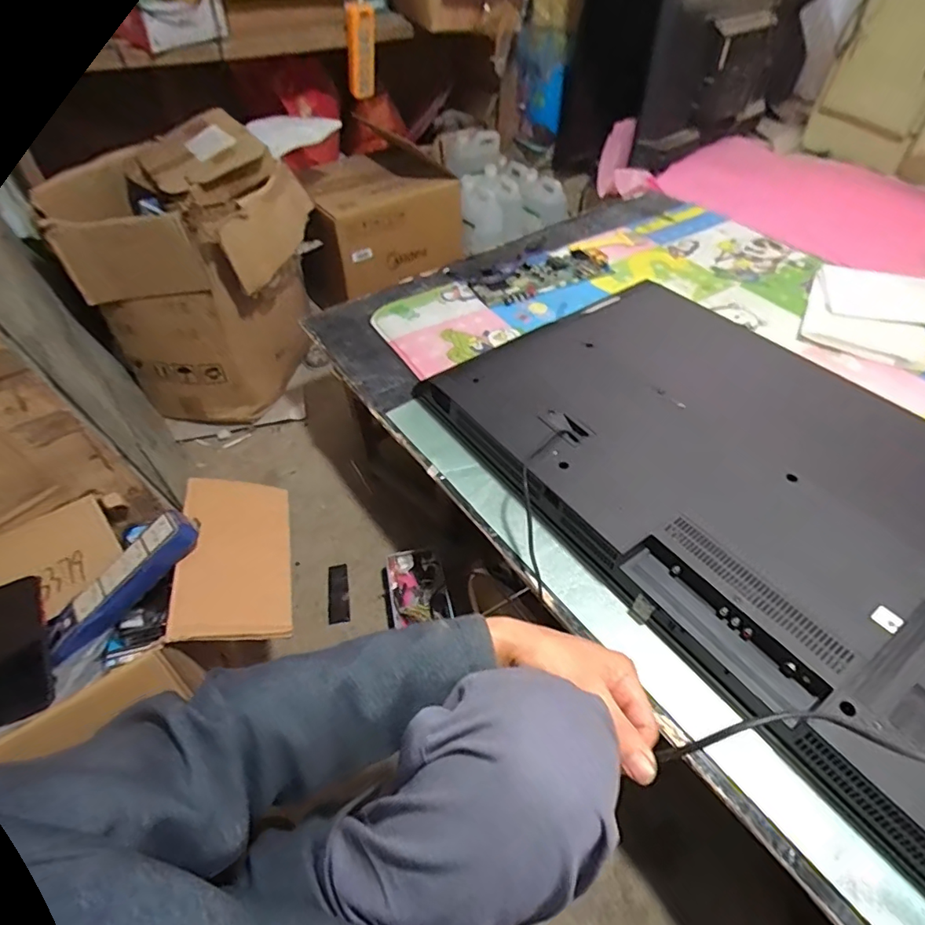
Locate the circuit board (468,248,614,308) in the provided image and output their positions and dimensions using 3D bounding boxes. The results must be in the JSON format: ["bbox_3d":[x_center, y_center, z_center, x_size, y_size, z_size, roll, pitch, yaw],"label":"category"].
[{"bbox_3d":[0.158,-0.389,1.088,0.297,0.017,0.136,-21,51,-19],"label":"circuit board"}]

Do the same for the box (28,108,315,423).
[{"bbox_3d":[-0.529,-0.382,1.155,0.348,0.491,0.362,1,48,1],"label":"box"}]

